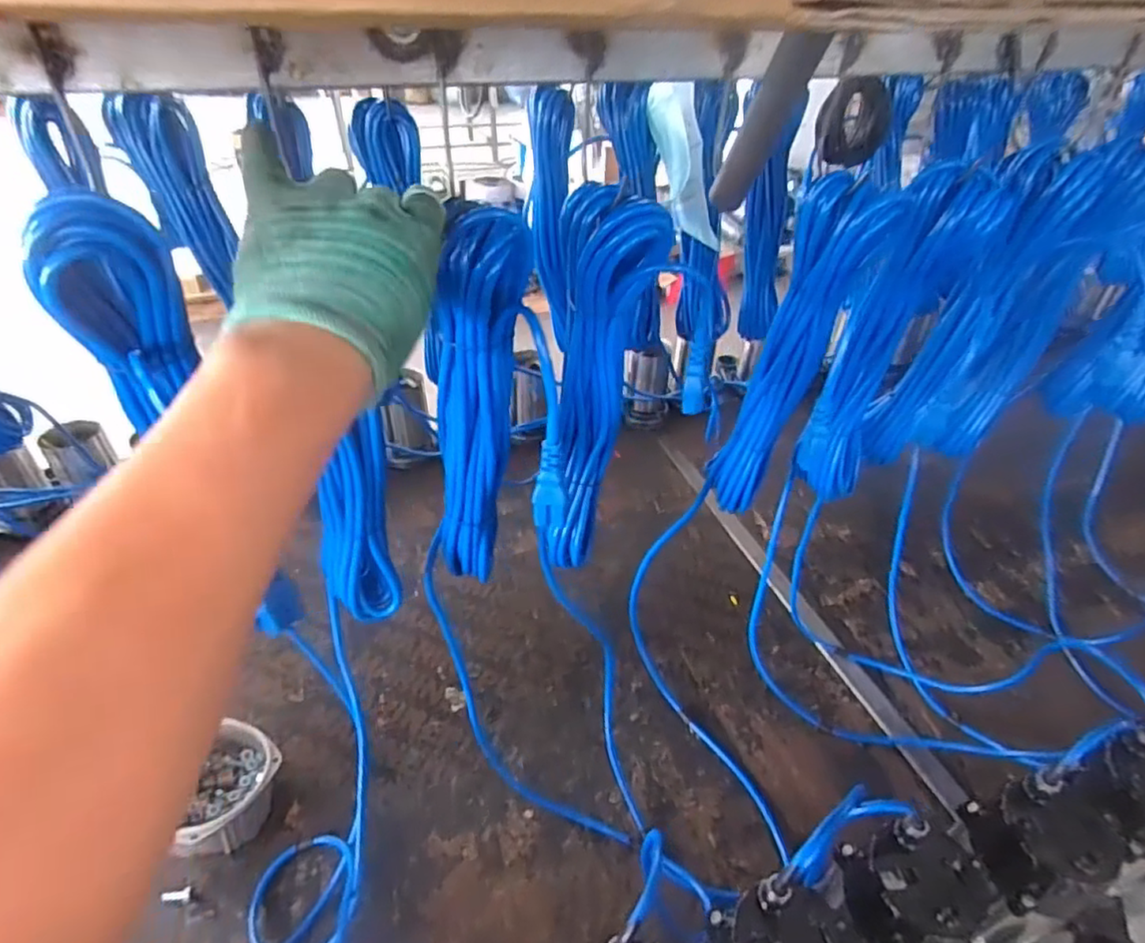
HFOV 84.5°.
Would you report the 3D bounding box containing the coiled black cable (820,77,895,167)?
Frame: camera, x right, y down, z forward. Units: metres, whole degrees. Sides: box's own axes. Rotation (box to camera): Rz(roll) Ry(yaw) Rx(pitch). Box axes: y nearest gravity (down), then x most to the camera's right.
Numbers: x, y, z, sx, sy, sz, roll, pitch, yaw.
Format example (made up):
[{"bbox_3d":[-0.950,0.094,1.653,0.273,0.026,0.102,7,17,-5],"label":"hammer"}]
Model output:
[{"bbox_3d":[0.378,-0.466,0.845,0.128,0.105,0.033,-25,45,-30],"label":"coiled black cable"}]

